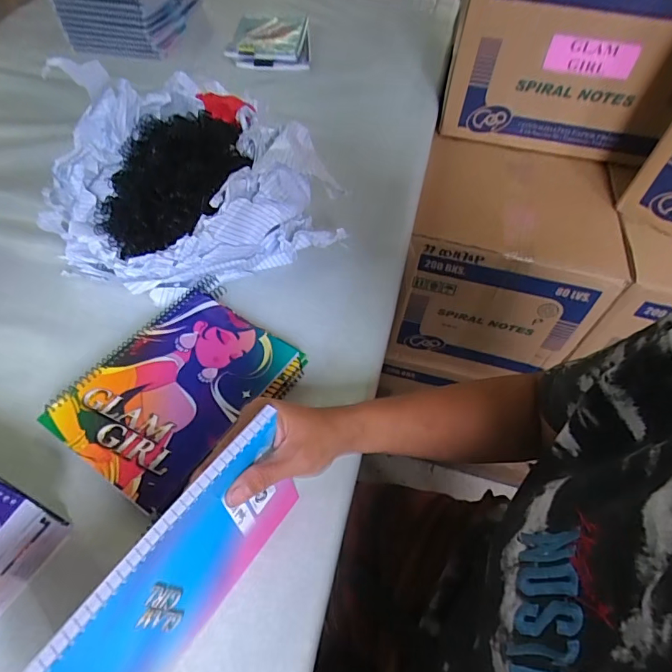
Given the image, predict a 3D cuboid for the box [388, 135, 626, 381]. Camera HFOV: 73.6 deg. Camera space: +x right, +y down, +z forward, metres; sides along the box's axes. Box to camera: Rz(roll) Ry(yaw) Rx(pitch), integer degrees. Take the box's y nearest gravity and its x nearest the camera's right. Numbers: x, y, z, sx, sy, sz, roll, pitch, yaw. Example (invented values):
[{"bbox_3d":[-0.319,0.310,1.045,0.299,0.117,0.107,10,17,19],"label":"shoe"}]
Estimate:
[{"bbox_3d":[0.307,-0.135,0.871,0.321,0.312,0.302,15,53,6],"label":"box"}]

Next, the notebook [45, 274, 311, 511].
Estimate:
[{"bbox_3d":[-0.148,0.043,0.442,0.157,0.020,0.215,30,56,18],"label":"notebook"}]

